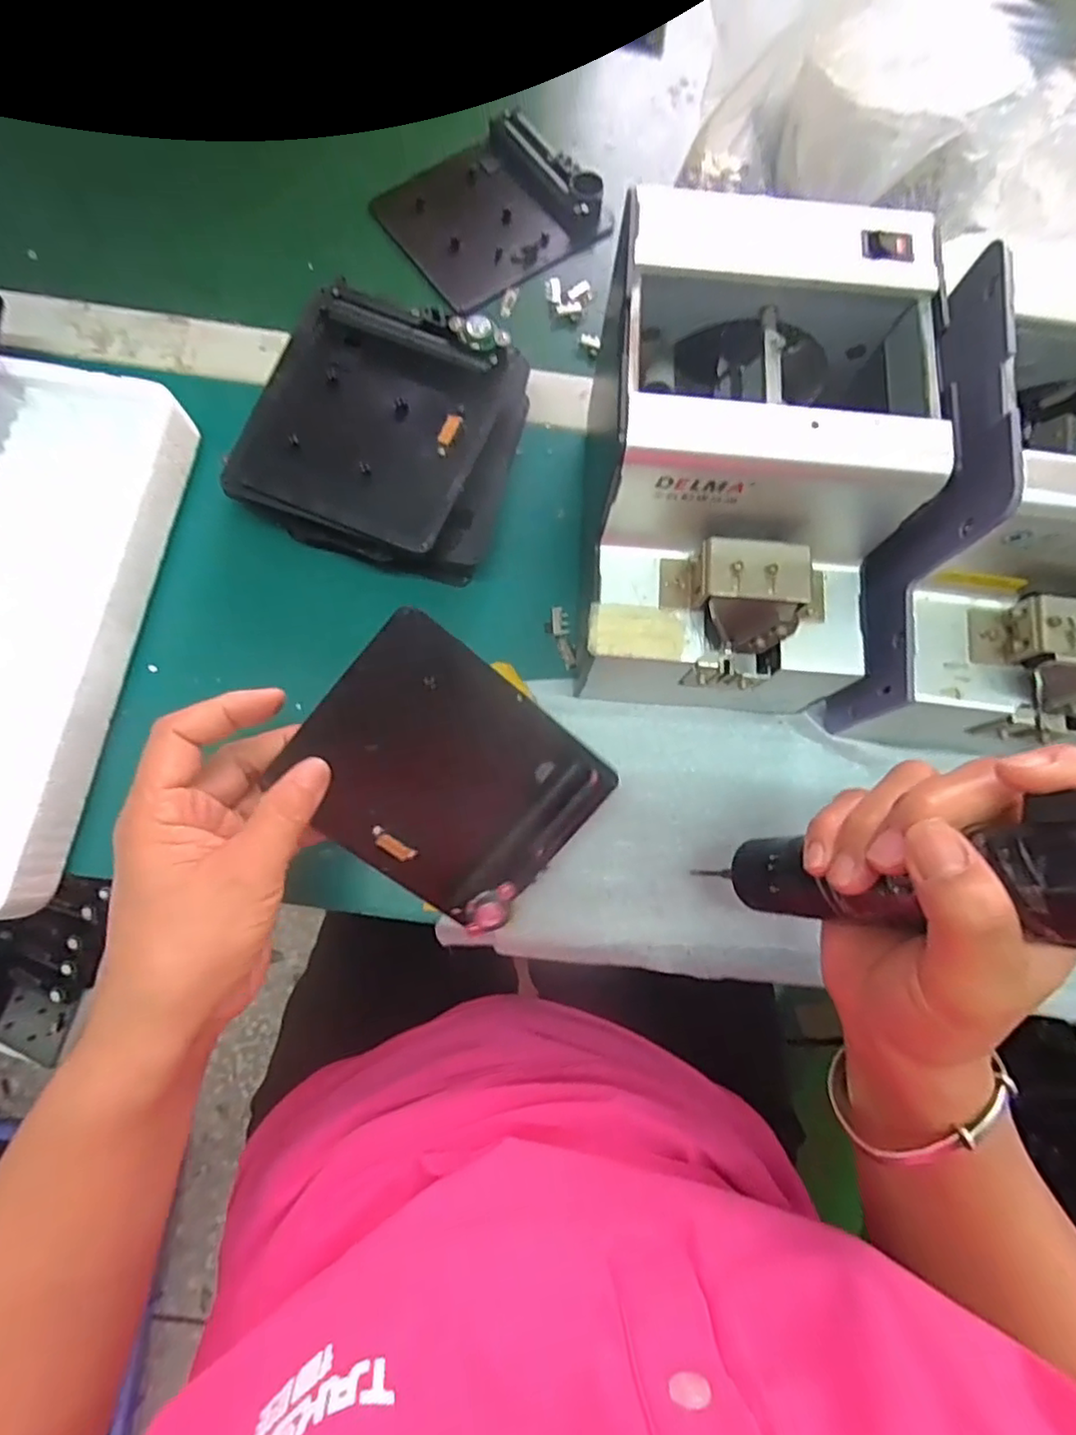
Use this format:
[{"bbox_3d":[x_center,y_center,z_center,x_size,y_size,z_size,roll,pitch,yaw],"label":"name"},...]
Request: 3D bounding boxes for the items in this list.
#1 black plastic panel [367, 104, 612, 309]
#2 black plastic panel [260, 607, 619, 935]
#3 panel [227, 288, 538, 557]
[{"bbox_3d":[-0.030,-0.342,0.428,0.129,0.016,0.112,-37,81,-10],"label":"black plastic panel"},{"bbox_3d":[-0.043,0.029,0.295,0.128,0.014,0.106,40,96,-13],"label":"black plastic panel"},{"bbox_3d":[-0.087,-0.161,0.332,0.118,0.022,0.127,20,77,3],"label":"panel"}]

